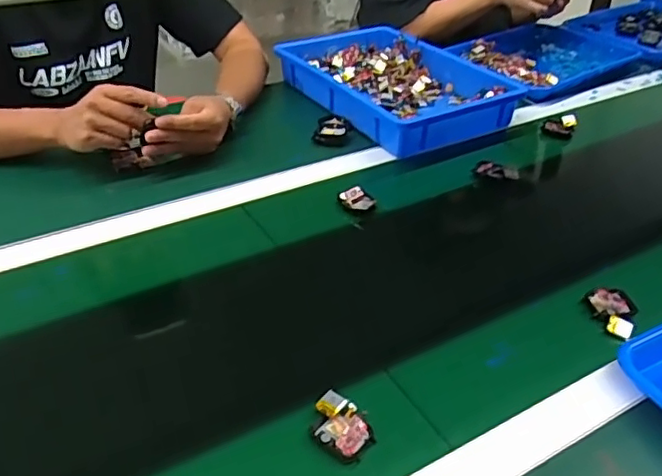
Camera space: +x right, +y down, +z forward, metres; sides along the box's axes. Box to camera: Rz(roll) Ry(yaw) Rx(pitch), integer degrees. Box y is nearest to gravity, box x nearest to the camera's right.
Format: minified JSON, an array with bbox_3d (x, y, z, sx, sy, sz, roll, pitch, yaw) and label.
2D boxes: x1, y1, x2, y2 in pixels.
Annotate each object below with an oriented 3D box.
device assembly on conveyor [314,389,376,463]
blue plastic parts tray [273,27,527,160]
[{"bbox_3d":[0.006,0.149,0.473,0.035,0.018,0.056,-26,45,-32],"label":"device assembly on conveyor"},{"bbox_3d":[0.105,-0.248,0.974,0.241,0.056,0.341,-21,43,-27],"label":"blue plastic parts tray"}]

